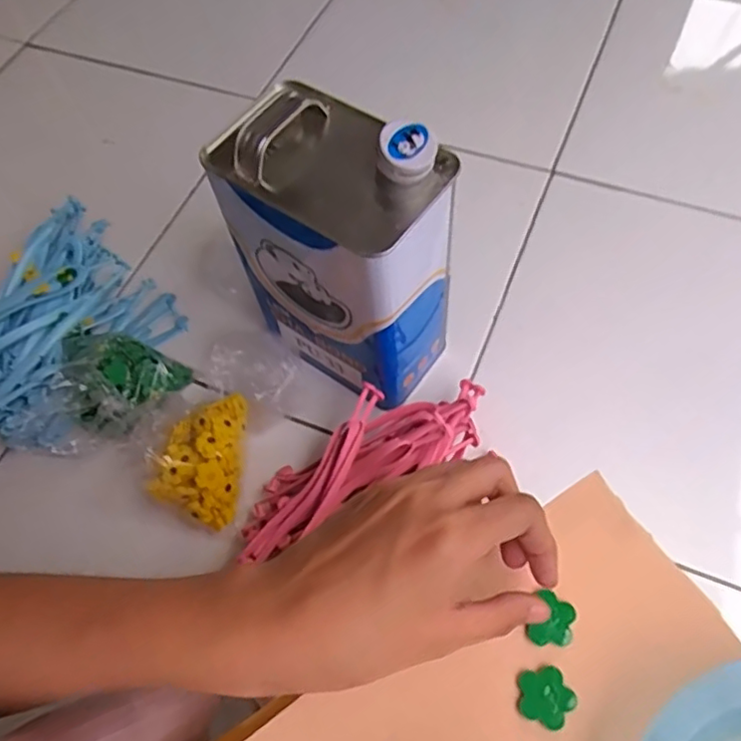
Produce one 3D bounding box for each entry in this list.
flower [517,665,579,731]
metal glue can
[{"bbox_3d":[0.075,0.138,0.259,0.023,0.004,0.023,6,63,7],"label":"flower"},{"bbox_3d":[-0.022,-0.096,0.524,0.166,0.275,0.114,32,69,19],"label":"metal glue can"}]

